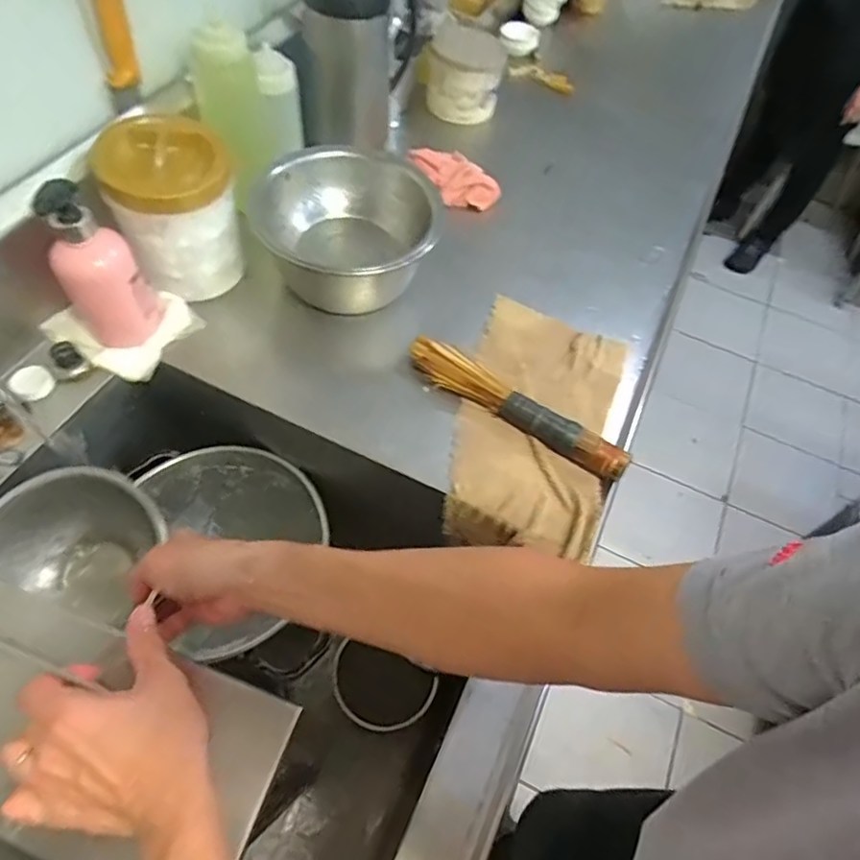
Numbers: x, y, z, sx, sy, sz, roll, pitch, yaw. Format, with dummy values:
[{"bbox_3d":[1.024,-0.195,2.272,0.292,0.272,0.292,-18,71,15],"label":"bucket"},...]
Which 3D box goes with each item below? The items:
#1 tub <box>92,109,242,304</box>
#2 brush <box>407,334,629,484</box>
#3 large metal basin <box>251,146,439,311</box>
[{"bbox_3d":[-0.306,-0.266,0.715,0.135,0.156,0.129,-18,60,-16],"label":"tub"},{"bbox_3d":[0.095,-0.023,0.695,0.281,0.043,0.040,33,60,16],"label":"brush"},{"bbox_3d":[-0.108,-0.266,0.762,0.209,0.121,0.201,2,57,-3],"label":"large metal basin"}]

